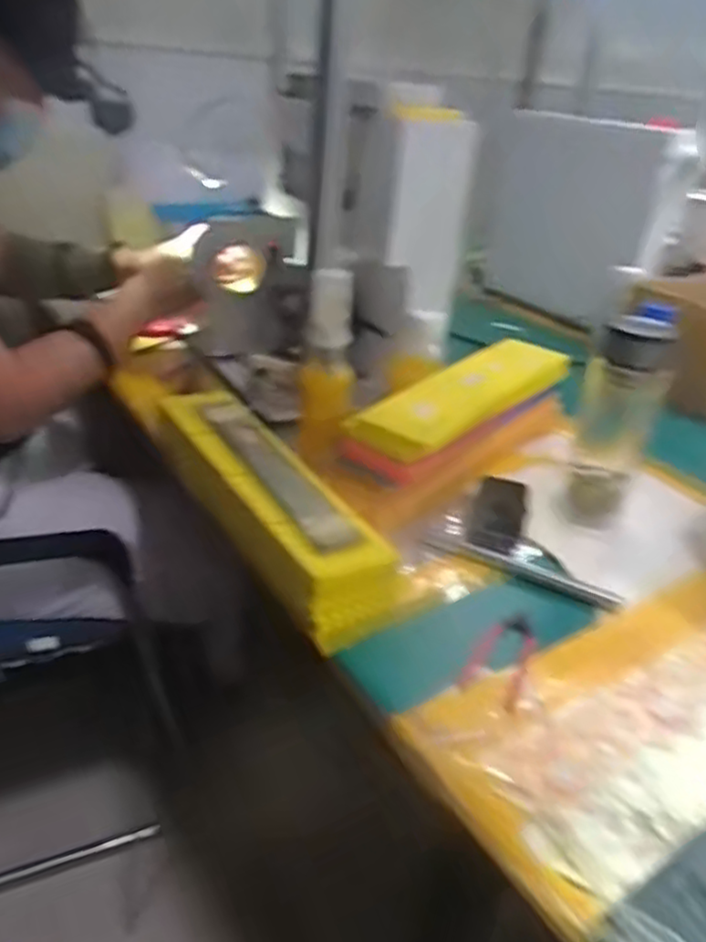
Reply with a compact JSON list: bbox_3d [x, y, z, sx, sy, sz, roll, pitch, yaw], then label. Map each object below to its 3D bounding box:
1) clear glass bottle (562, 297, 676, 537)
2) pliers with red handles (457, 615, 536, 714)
[{"bbox_3d":[0.254,-0.050,0.684,0.072,0.197,0.078,15,31,16],"label":"clear glass bottle"},{"bbox_3d":[0.115,0.142,0.538,0.043,0.009,0.101,19,32,22],"label":"pliers with red handles"}]

